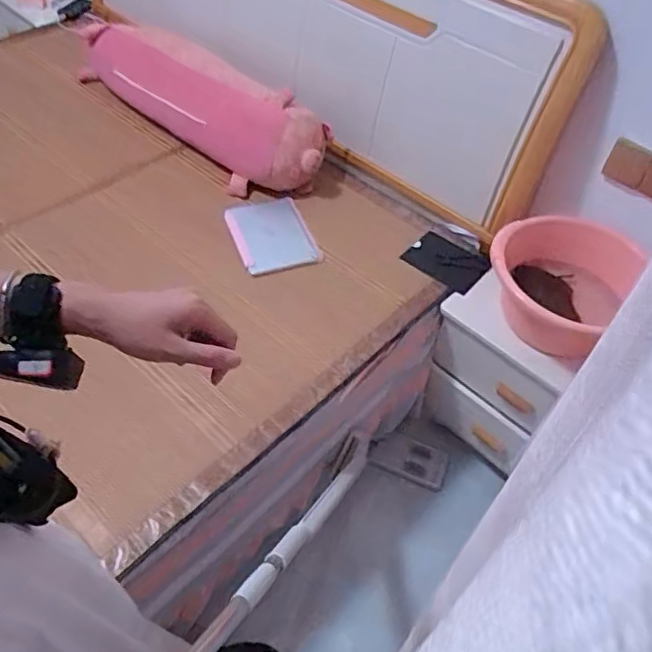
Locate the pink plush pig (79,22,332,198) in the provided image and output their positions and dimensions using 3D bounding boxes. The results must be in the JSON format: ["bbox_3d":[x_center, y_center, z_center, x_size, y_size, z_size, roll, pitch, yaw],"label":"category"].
[{"bbox_3d":[-0.373,-0.666,1.740,0.258,0.196,0.934,-40,62,-21],"label":"pink plush pig"}]

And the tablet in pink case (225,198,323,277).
[{"bbox_3d":[-0.134,-0.228,1.477,0.185,0.029,0.243,-15,51,-13],"label":"tablet in pink case"}]

